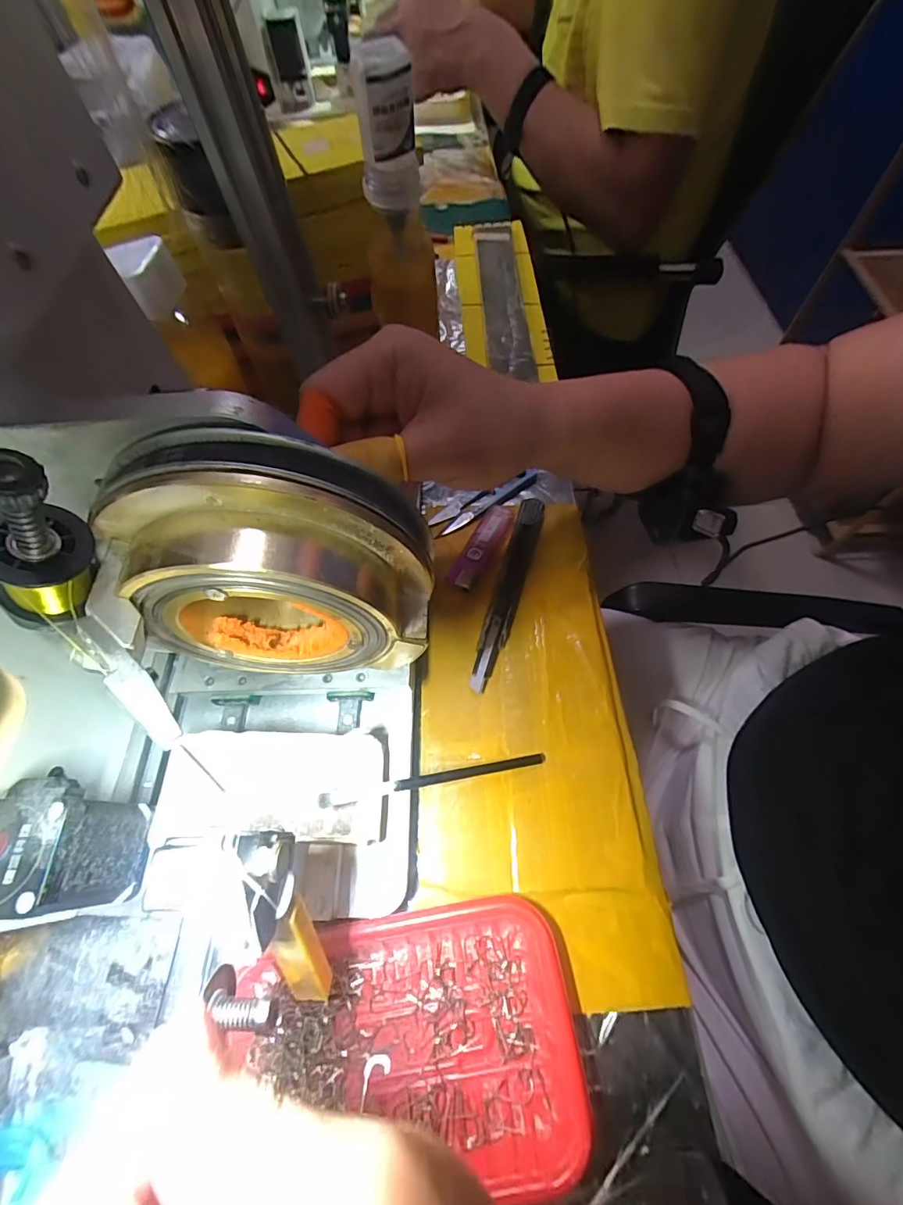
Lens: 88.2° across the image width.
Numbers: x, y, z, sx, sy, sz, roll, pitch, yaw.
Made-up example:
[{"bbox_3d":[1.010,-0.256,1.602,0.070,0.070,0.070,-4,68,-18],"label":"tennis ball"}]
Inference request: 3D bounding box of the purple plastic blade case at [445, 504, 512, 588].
[{"bbox_3d":[0.023,-0.043,0.349,0.022,0.007,0.080,22,66,14],"label":"purple plastic blade case"}]

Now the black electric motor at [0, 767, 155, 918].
[{"bbox_3d":[-0.168,0.105,0.204,0.042,0.052,0.048,3,63,3],"label":"black electric motor"}]

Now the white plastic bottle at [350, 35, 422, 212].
[{"bbox_3d":[-0.041,-0.298,0.295,0.037,0.073,0.029,-3,63,2],"label":"white plastic bottle"}]

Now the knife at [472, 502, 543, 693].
[{"bbox_3d":[0.042,-0.011,0.334,0.018,0.008,0.155,15,65,11],"label":"knife"}]

